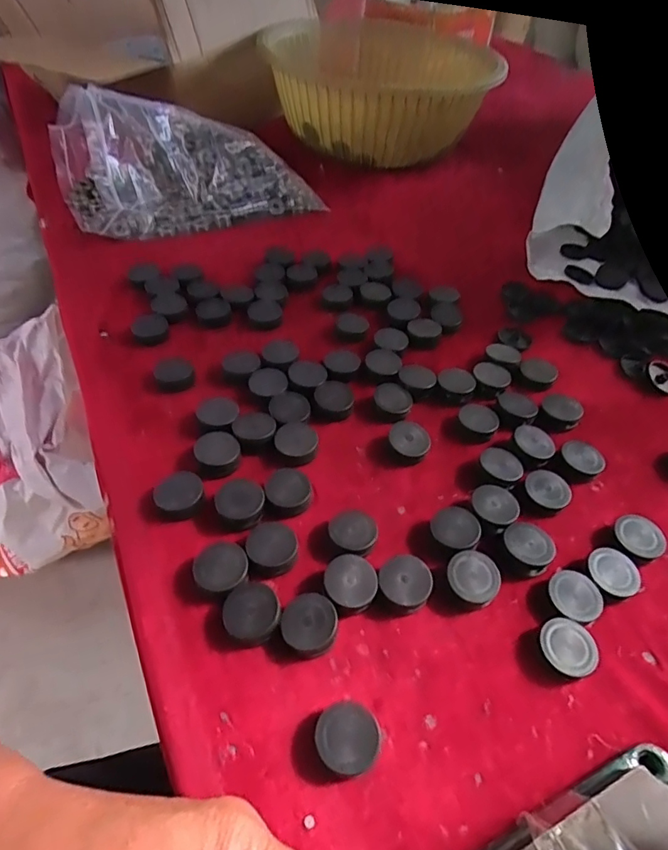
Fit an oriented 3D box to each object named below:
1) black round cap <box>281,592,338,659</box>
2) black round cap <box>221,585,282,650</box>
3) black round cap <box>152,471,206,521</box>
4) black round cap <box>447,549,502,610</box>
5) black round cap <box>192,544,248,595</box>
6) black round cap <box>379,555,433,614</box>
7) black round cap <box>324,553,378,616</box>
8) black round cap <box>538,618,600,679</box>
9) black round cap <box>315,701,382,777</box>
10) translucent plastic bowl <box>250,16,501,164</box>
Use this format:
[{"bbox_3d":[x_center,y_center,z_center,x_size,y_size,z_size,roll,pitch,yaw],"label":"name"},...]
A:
[{"bbox_3d":[-0.015,0.119,0.295,0.032,0.019,0.033,2,50,-2],"label":"black round cap"},{"bbox_3d":[-0.049,0.113,0.296,0.033,0.017,0.031,2,50,-2],"label":"black round cap"},{"bbox_3d":[-0.108,0.049,0.346,0.032,0.016,0.030,2,50,-2],"label":"black round cap"},{"bbox_3d":[0.088,0.099,0.317,0.035,0.019,0.031,-14,52,-15],"label":"black round cap"},{"bbox_3d":[-0.071,0.091,0.313,0.034,0.014,0.032,2,50,-2],"label":"black round cap"},{"bbox_3d":[0.045,0.101,0.314,0.031,0.019,0.029,2,50,-2],"label":"black round cap"},{"bbox_3d":[0.010,0.100,0.311,0.031,0.020,0.031,2,50,-2],"label":"black round cap"},{"bbox_3d":[0.138,0.134,0.295,0.033,0.014,0.032,2,50,-2],"label":"black round cap"},{"bbox_3d":[0.007,0.163,0.257,0.032,0.020,0.031,2,50,-2],"label":"black round cap"},{"bbox_3d":[0.038,-0.526,0.788,0.295,0.122,0.343,-5,50,-8],"label":"translucent plastic bowl"}]

